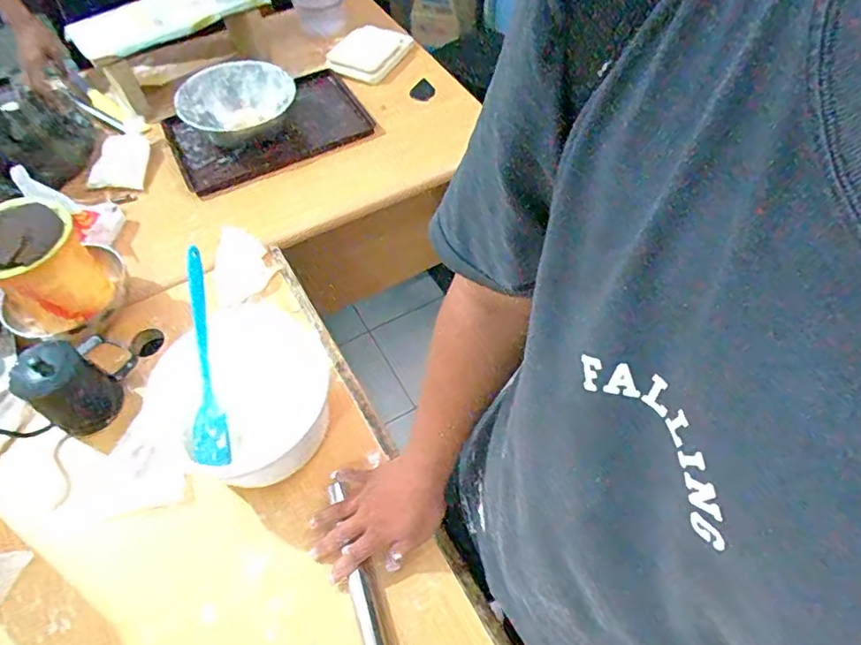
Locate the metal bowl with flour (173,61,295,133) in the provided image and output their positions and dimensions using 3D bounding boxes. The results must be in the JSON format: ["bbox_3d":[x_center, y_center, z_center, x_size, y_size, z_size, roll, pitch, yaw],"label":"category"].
[{"bbox_3d":[-0.381,-0.442,1.066,0.197,0.061,0.185,-2,57,2],"label":"metal bowl with flour"}]

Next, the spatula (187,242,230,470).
[{"bbox_3d":[-0.288,0.043,0.679,0.042,0.046,0.272,-6,86,-1],"label":"spatula"}]

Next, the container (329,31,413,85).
[{"bbox_3d":[-0.134,-0.596,1.204,0.132,0.041,0.178,29,61,20],"label":"container"}]

